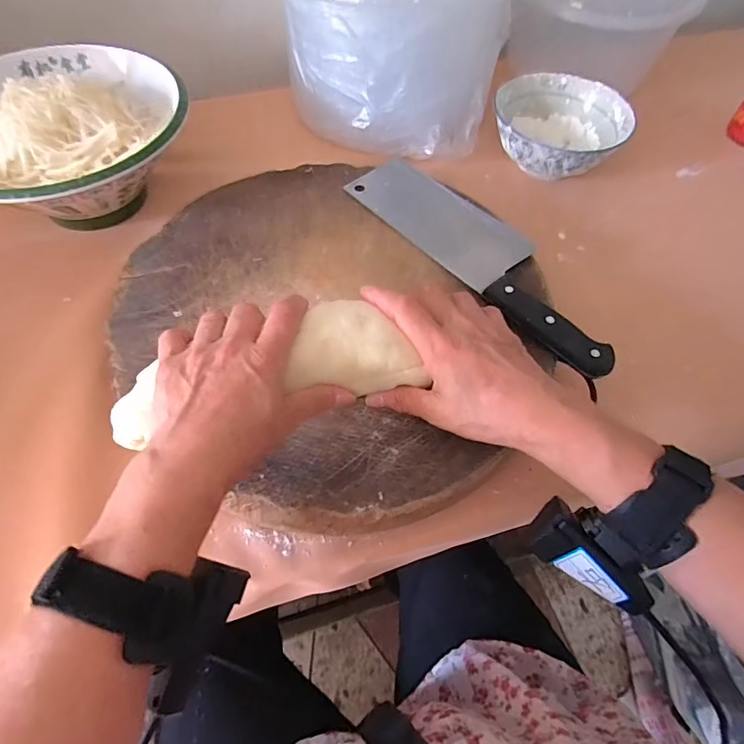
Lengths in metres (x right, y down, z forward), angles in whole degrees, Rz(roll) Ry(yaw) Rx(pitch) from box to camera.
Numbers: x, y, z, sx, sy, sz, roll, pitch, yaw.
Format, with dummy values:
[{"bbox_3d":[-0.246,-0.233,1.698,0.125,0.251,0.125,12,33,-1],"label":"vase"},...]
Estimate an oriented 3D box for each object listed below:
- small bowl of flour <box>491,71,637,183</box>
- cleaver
[{"bbox_3d":[0.210,-0.274,0.531,0.138,0.051,0.147,1,58,-2],"label":"small bowl of flour"},{"bbox_3d":[0.097,-0.110,0.414,0.076,0.015,0.287,-34,65,-21],"label":"cleaver"}]

